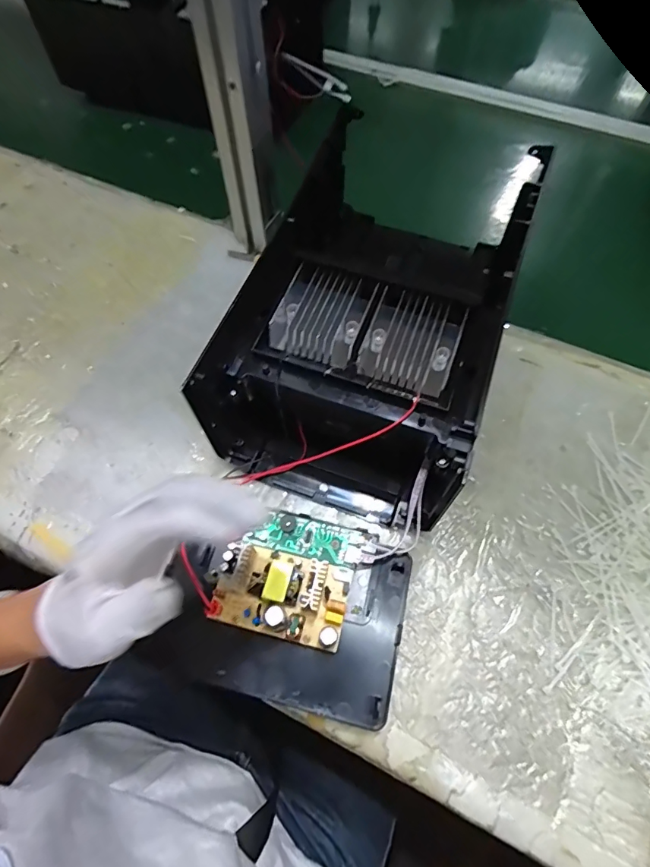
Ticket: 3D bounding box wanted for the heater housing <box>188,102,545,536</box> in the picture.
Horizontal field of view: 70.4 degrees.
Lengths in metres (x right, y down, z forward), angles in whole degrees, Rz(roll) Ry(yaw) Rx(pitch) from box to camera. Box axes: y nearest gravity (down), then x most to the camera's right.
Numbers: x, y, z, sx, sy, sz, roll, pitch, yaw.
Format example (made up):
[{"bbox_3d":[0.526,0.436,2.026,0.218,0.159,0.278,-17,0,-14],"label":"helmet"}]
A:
[{"bbox_3d":[0.050,-0.119,0.422,0.197,0.124,0.334,21,65,11],"label":"heater housing"}]

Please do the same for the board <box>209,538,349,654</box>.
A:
[{"bbox_3d":[-0.034,0.120,0.347,0.102,0.034,0.062,12,65,7],"label":"board"}]

